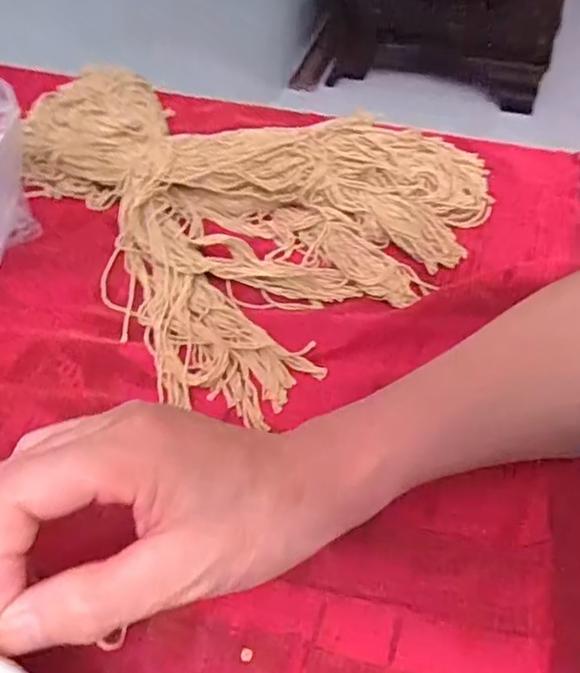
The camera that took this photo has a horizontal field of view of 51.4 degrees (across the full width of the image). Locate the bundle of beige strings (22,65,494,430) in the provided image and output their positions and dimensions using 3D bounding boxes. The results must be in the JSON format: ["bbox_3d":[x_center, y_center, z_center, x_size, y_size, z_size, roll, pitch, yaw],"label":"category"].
[{"bbox_3d":[-0.051,-0.131,0.475,0.361,0.041,0.295,36,62,27],"label":"bundle of beige strings"}]

